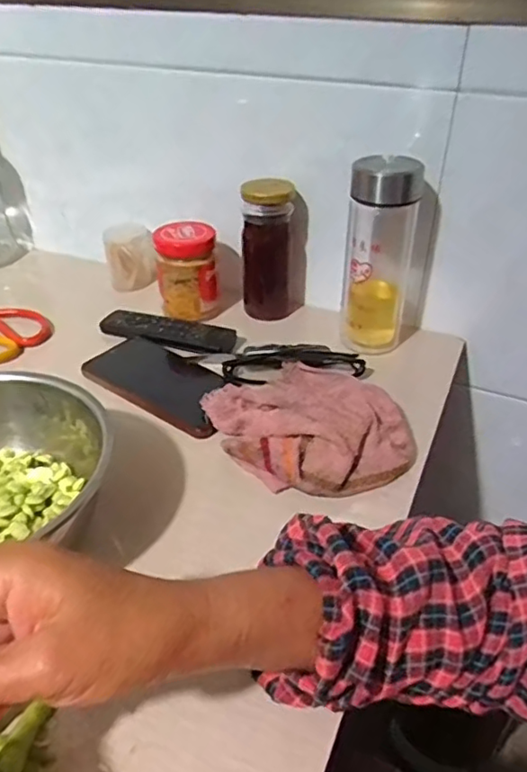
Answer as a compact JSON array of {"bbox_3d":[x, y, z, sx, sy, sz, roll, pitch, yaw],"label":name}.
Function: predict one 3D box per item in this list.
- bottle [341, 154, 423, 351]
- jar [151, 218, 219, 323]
[{"bbox_3d":[0.118,-0.133,0.604,0.064,0.189,0.074,9,35,12],"label":"bottle"},{"bbox_3d":[-0.087,-0.131,0.666,0.064,0.090,0.058,-6,35,-10],"label":"jar"}]

